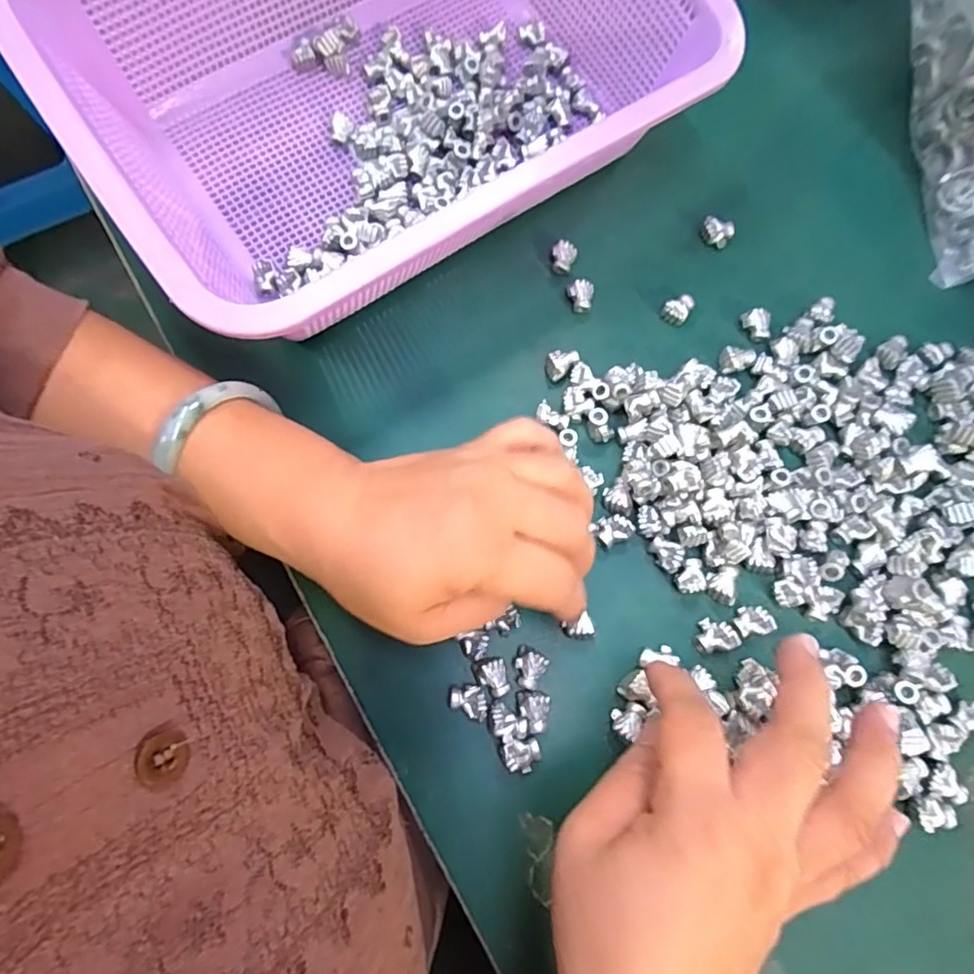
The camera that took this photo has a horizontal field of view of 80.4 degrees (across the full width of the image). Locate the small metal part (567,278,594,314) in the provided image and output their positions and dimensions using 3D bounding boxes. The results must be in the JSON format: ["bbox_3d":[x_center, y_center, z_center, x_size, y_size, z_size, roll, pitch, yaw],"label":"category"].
[{"bbox_3d":[0.052,-0.106,0.324,0.014,0.015,0.014,9,76,0],"label":"small metal part"}]

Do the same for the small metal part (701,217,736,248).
[{"bbox_3d":[0.135,-0.149,0.337,0.019,0.012,0.013,16,76,2],"label":"small metal part"}]

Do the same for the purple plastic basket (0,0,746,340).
[{"bbox_3d":[-0.050,-0.210,0.303,0.293,0.099,0.222,-34,79,-10],"label":"purple plastic basket"}]

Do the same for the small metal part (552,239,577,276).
[{"bbox_3d":[0.044,-0.131,0.329,0.014,0.011,0.016,12,76,1],"label":"small metal part"}]

